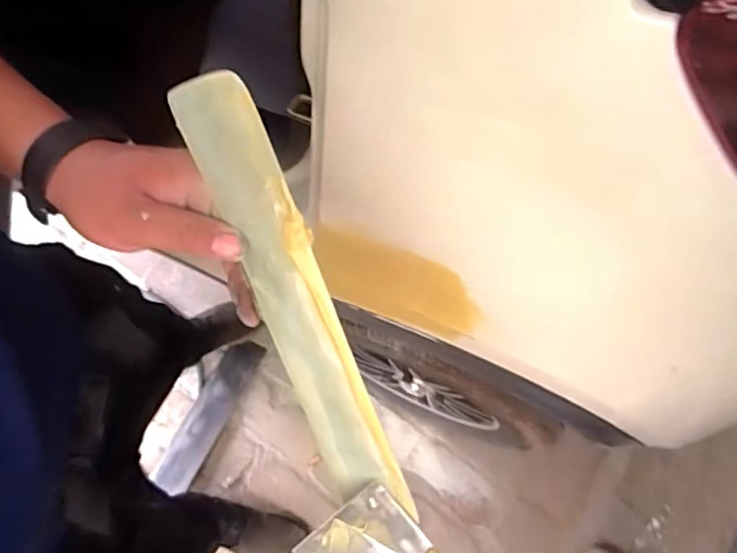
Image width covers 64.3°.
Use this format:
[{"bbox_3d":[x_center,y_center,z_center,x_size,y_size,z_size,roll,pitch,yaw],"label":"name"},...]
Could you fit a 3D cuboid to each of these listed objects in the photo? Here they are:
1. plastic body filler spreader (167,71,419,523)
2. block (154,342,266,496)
[{"bbox_3d":[-0.043,0.023,0.361,0.058,0.286,0.008,-9,21,32],"label":"plastic body filler spreader"},{"bbox_3d":[-0.380,0.327,1.405,0.082,0.018,0.379,24,73,9],"label":"block"}]

